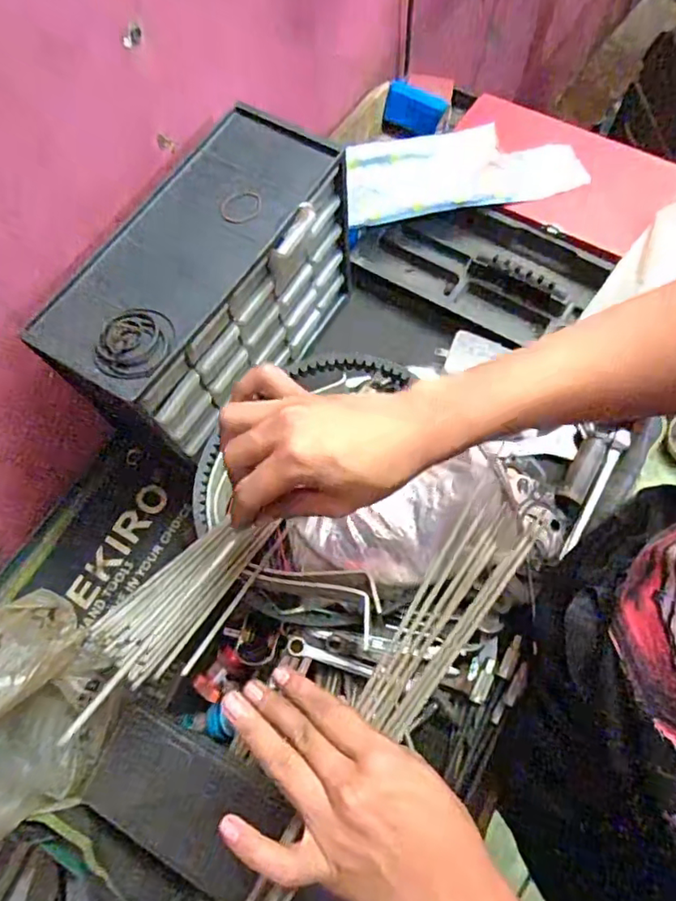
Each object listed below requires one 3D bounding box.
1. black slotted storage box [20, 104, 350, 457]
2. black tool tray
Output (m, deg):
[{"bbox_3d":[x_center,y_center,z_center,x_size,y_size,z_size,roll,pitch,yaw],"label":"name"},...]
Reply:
[{"bbox_3d":[-0.116,-0.144,0.552,0.128,0.185,0.291,29,72,14],"label":"black slotted storage box"},{"bbox_3d":[0.171,-0.227,0.686,0.274,0.045,0.160,30,72,14],"label":"black tool tray"}]

